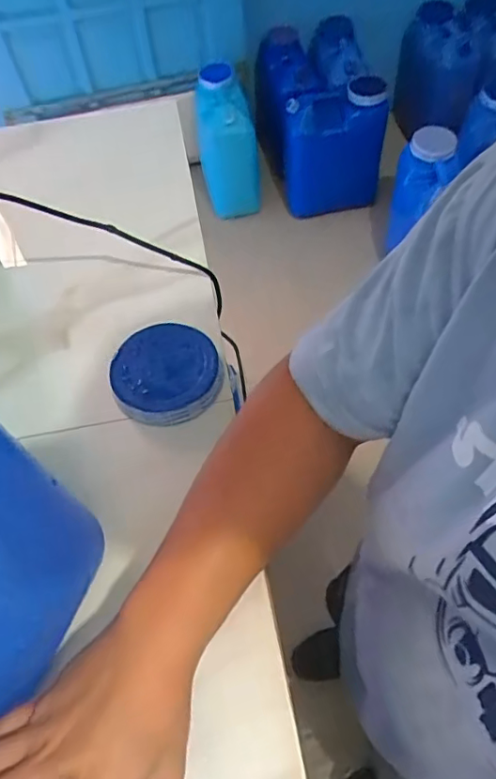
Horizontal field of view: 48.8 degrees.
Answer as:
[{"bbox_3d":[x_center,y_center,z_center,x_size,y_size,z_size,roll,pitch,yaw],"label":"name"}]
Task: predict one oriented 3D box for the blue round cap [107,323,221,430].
[{"bbox_3d":[-0.090,-0.017,0.601,0.115,0.031,0.113,-2,58,3],"label":"blue round cap"}]

